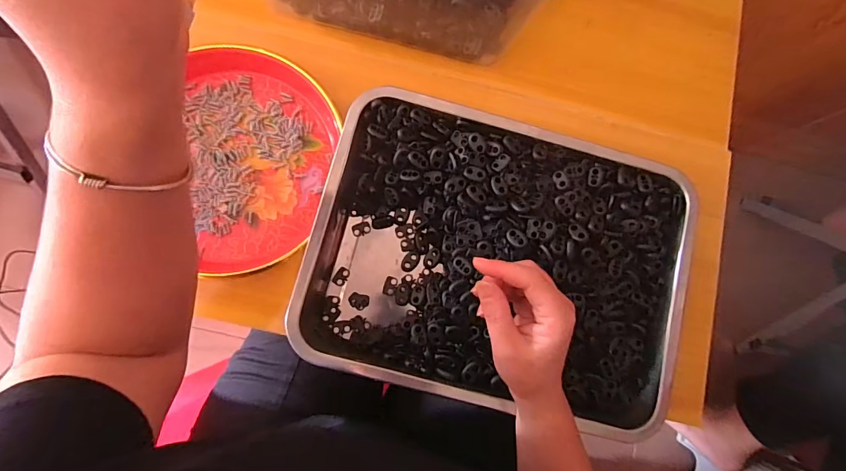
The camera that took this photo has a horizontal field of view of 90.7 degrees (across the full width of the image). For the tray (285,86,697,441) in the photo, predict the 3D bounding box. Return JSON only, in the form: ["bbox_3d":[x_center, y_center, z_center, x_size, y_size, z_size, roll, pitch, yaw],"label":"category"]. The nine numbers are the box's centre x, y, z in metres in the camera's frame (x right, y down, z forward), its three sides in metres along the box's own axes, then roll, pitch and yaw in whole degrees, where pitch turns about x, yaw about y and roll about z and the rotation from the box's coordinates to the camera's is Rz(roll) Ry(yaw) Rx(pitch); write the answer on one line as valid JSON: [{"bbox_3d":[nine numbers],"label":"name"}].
[{"bbox_3d":[0.077,0.023,0.391,0.346,0.050,0.258,16,81,-3],"label":"tray"}]

